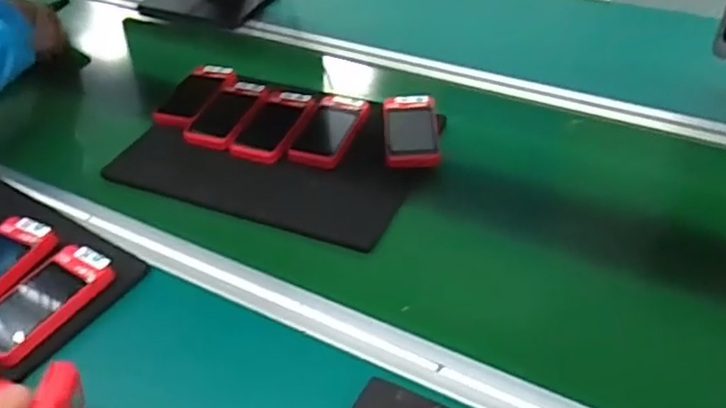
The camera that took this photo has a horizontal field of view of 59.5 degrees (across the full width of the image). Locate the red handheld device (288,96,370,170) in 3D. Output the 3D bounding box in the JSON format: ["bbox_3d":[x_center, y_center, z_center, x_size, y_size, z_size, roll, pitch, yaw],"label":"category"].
[{"bbox_3d":[-0.042,-0.089,0.775,0.065,0.014,0.125,12,48,18],"label":"red handheld device"}]

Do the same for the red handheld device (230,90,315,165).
[{"bbox_3d":[-0.109,-0.100,0.784,0.069,0.015,0.131,8,46,14],"label":"red handheld device"}]

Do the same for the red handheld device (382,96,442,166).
[{"bbox_3d":[0.057,-0.089,0.756,0.063,0.015,0.122,-3,45,4],"label":"red handheld device"}]

